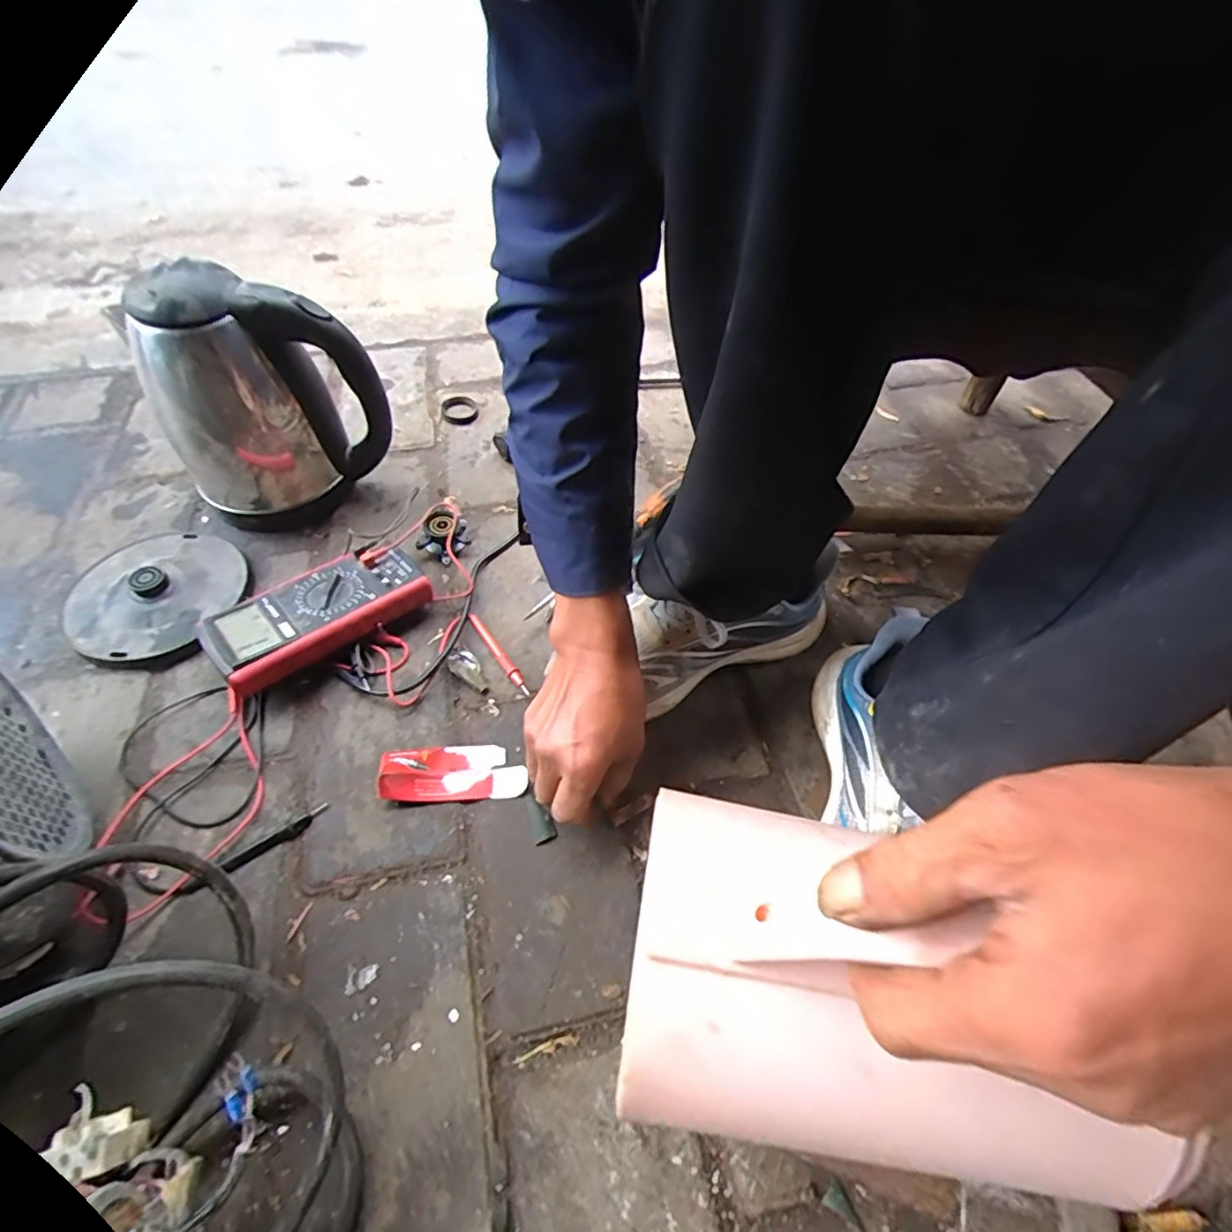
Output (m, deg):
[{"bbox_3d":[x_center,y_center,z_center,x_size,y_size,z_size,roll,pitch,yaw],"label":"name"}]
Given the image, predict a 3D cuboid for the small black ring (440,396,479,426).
[{"bbox_3d":[-0.195,-0.256,0.734,0.045,0.007,0.051,-9,56,-11],"label":"small black ring"}]

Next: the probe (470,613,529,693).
[{"bbox_3d":[-0.107,0.032,0.533,0.011,0.013,0.096,-29,60,-22],"label":"probe"}]

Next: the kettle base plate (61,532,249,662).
[{"bbox_3d":[-0.429,-0.030,0.546,0.150,0.031,0.150,2,54,-2],"label":"kettle base plate"}]

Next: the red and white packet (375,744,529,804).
[{"bbox_3d":[-0.127,0.120,0.463,0.107,0.024,0.044,-2,54,-5],"label":"red and white packet"}]

